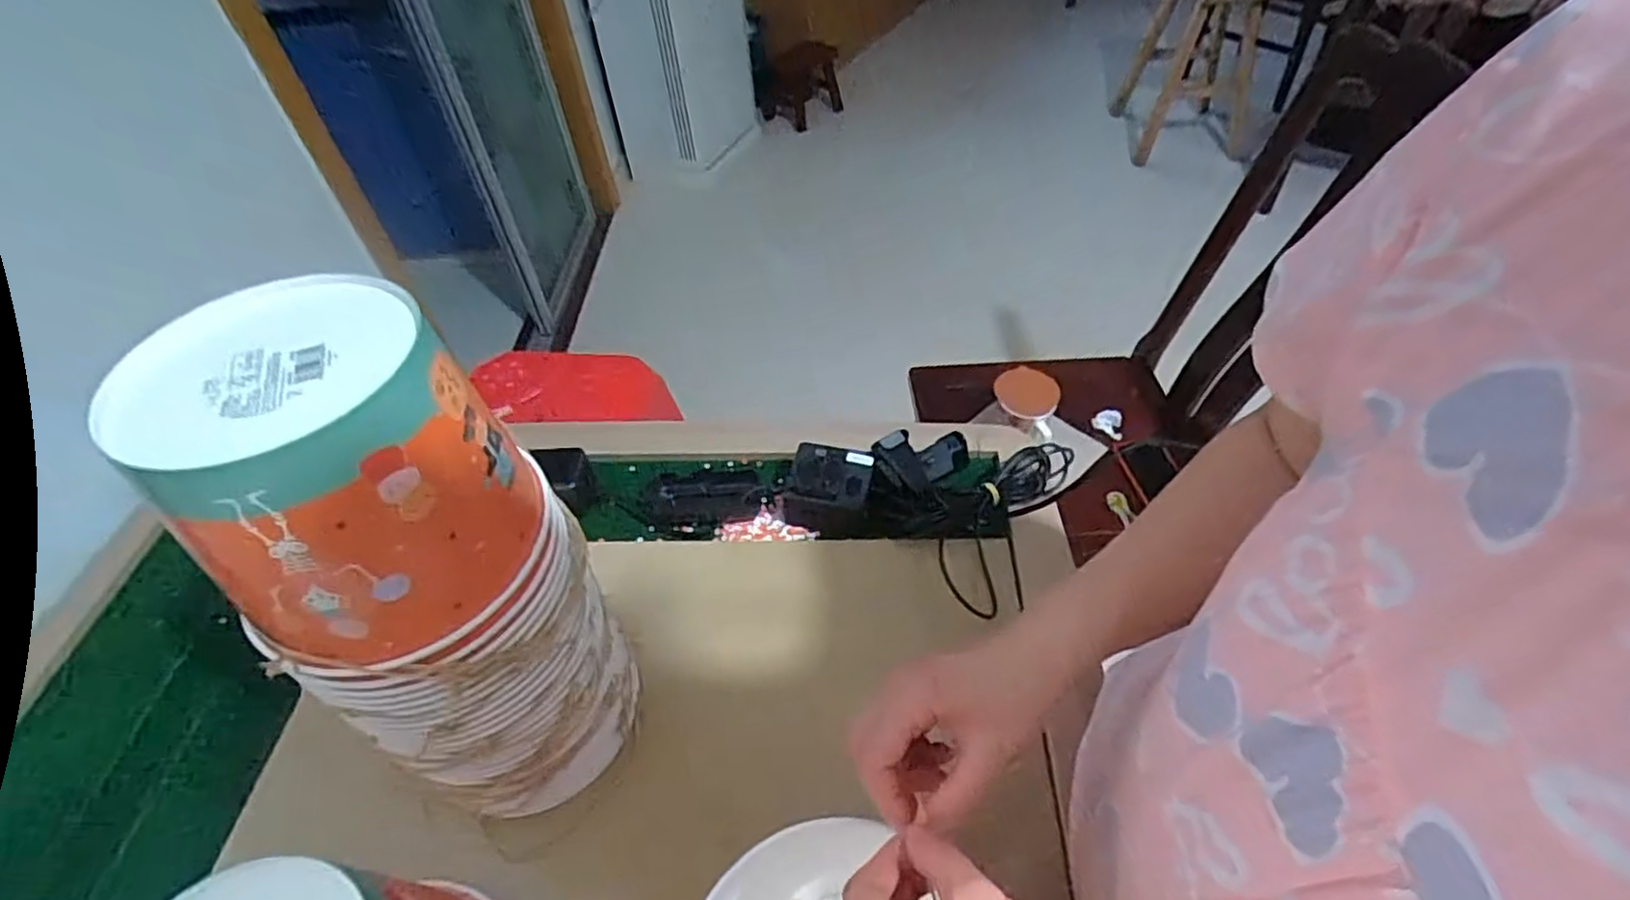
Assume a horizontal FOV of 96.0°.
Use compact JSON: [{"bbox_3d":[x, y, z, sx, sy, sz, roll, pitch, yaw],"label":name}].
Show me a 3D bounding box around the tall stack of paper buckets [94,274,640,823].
[{"bbox_3d":[-0.217,0.083,0.444,0.142,0.348,0.139,-35,54,-24],"label":"tall stack of paper buckets"}]

